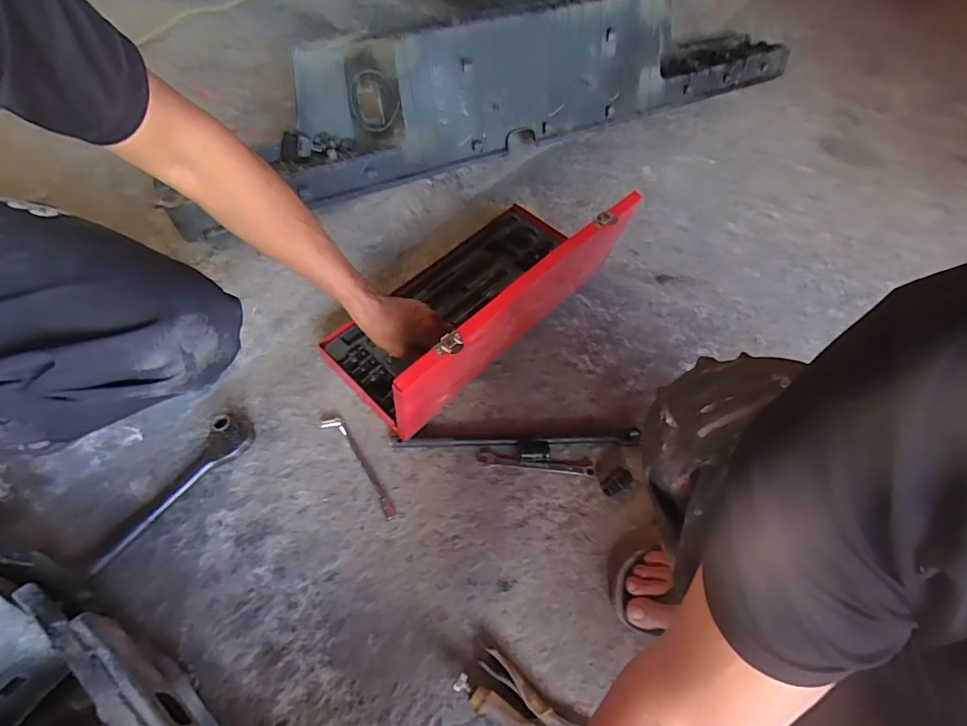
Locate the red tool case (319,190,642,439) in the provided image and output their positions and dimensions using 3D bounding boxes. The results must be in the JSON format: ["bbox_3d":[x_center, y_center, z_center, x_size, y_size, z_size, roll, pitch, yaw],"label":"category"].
[{"bbox_3d":[-0.016,-0.117,0.705,0.220,0.202,0.428,40,66,19],"label":"red tool case"}]

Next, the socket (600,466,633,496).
[{"bbox_3d":[0.178,0.157,0.656,0.043,0.021,0.025,-27,64,-17],"label":"socket"}]

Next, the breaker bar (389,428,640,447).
[{"bbox_3d":[0.043,0.103,0.673,0.336,0.026,0.019,1,60,-2],"label":"breaker bar"}]

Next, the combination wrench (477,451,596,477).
[{"bbox_3d":[0.073,0.141,0.672,0.156,0.005,0.018,8,60,2],"label":"combination wrench"}]

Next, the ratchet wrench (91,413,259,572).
[{"bbox_3d":[-0.392,0.155,0.615,0.030,0.058,0.227,37,64,17],"label":"ratchet wrench"}]

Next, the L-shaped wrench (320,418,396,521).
[{"bbox_3d":[-0.169,0.138,0.657,0.025,0.011,0.166,-30,65,-19],"label":"L-shaped wrench"}]

